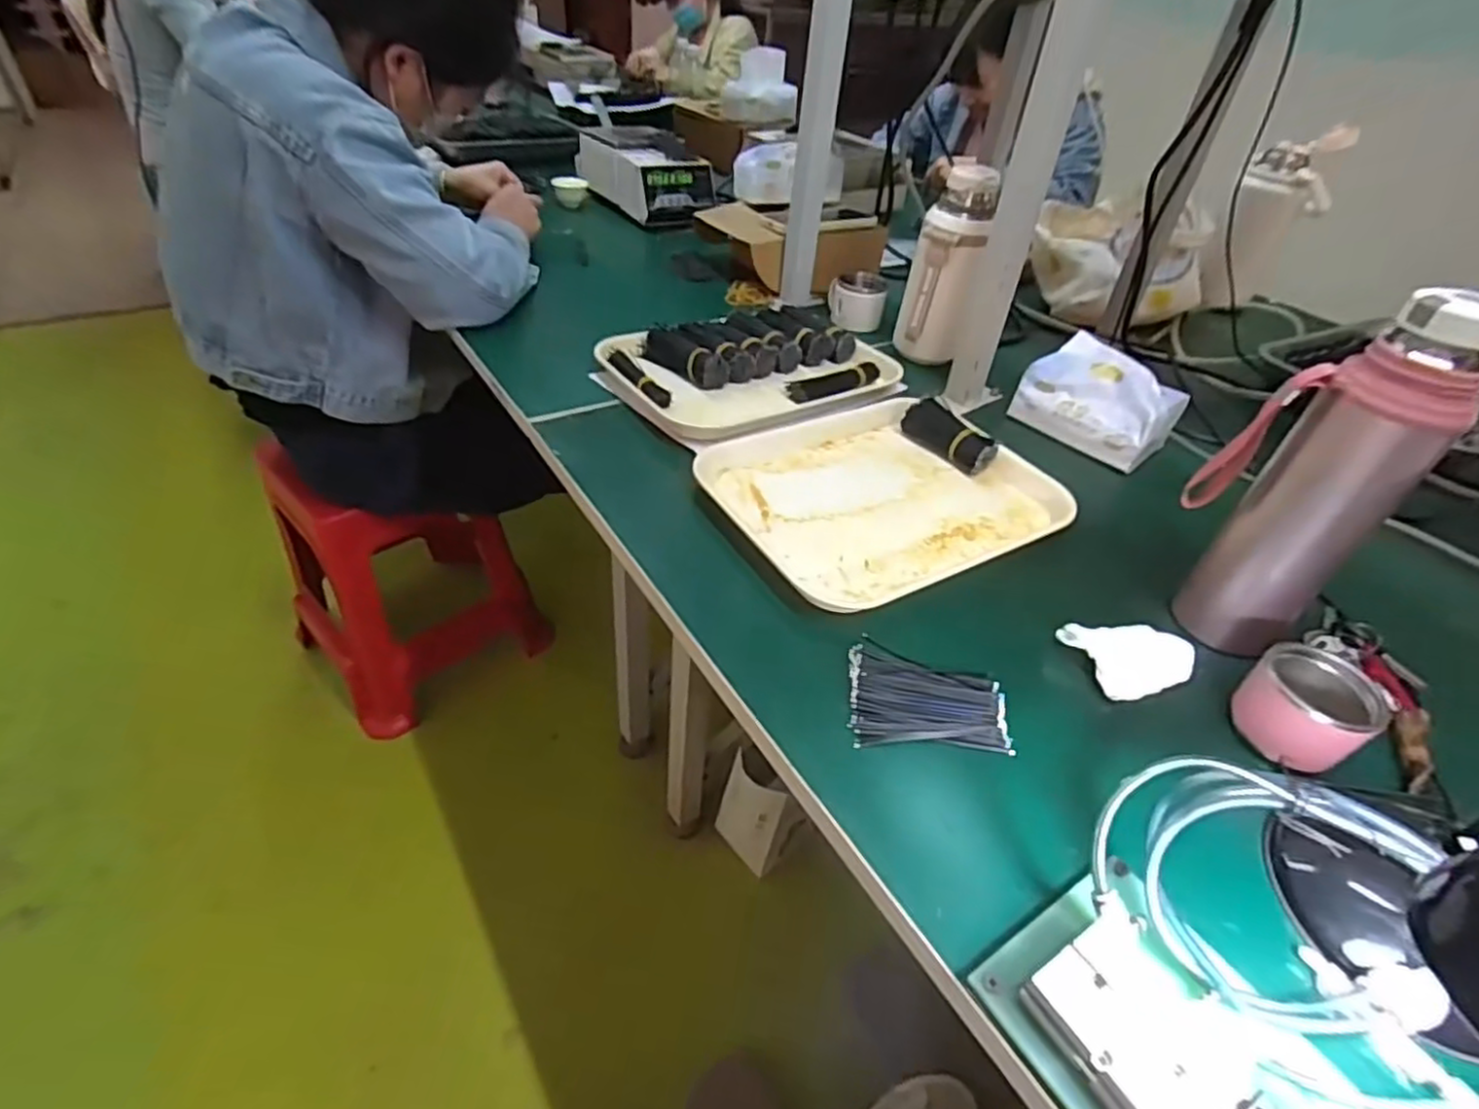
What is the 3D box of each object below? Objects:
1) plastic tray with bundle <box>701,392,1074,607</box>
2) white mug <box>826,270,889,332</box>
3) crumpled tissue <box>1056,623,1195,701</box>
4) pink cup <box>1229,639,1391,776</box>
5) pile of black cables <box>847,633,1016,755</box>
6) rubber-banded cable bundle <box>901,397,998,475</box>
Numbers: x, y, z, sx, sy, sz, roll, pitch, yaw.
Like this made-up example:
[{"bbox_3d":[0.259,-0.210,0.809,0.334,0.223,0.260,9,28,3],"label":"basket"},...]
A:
[{"bbox_3d":[0.122,-0.061,0.638,0.283,0.026,0.244,-21,47,-28],"label":"plastic tray with bundle"},{"bbox_3d":[0.155,-0.336,0.925,0.075,0.056,0.057,11,41,7],"label":"white mug"},{"bbox_3d":[0.282,0.073,0.506,0.082,0.025,0.057,-9,43,-16],"label":"crumpled tissue"},{"bbox_3d":[0.370,0.098,0.455,0.062,0.048,0.070,-25,49,-30],"label":"pink cup"},{"bbox_3d":[0.126,0.095,0.470,0.104,0.012,0.086,8,41,3],"label":"pile of black cables"},{"bbox_3d":[0.211,-0.119,0.698,0.040,0.028,0.101,-26,50,-31],"label":"rubber-banded cable bundle"}]

